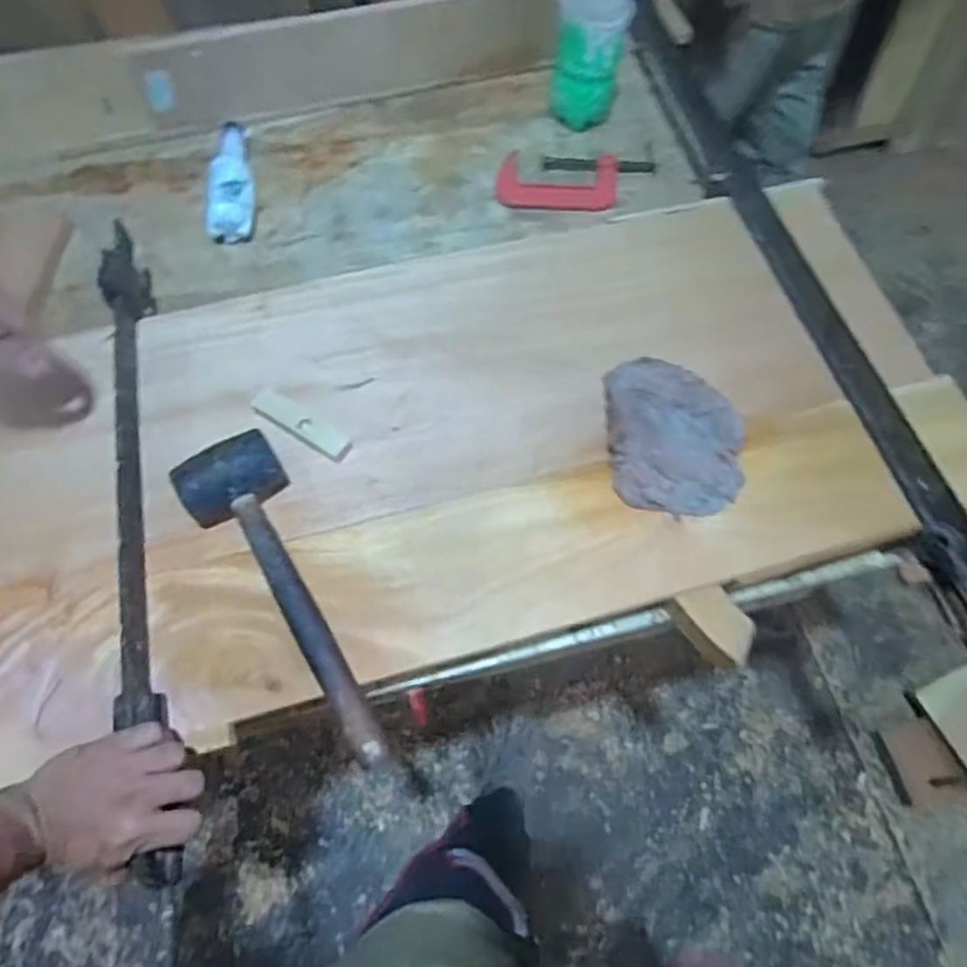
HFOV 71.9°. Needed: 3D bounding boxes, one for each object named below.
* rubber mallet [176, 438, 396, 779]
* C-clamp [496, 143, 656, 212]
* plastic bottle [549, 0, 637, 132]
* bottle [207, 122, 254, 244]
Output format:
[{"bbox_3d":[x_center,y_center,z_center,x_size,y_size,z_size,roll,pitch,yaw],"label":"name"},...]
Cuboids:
[{"bbox_3d":[-0.183,0.105,0.613,0.097,0.059,0.329,-27,71,-13],"label":"rubber mallet"},{"bbox_3d":[0.133,-0.432,0.942,0.223,0.023,0.111,0,67,-2],"label":"C-clamp"},{"bbox_3d":[0.143,-0.586,0.930,0.097,0.181,0.104,12,67,3],"label":"plastic bottle"},{"bbox_3d":[-0.341,-0.418,0.907,0.065,0.054,0.197,-2,67,-3],"label":"bottle"}]

